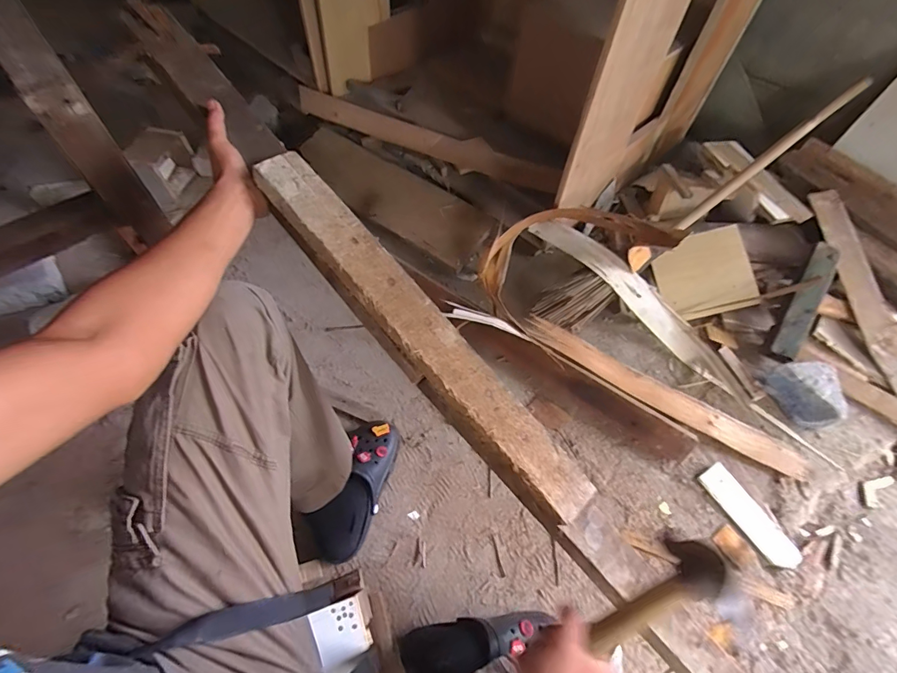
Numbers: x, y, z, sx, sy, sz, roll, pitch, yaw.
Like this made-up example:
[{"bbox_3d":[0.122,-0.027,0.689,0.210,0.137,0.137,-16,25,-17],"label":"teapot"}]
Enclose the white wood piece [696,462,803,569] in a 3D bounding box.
[{"bbox_3d":[0.581,0.344,0.813,0.058,0.016,0.198,-27,63,-18],"label":"white wood piece"}]

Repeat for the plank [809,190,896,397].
[{"bbox_3d":[0.987,-0.112,1.005,0.090,0.023,0.533,-6,75,-4],"label":"plank"}]

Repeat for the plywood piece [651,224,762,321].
[{"bbox_3d":[0.621,-0.150,1.025,0.213,0.017,0.196,-14,91,6],"label":"plywood piece"}]

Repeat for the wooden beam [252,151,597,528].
[{"bbox_3d":[-0.036,0.002,0.528,0.075,0.054,0.561,-41,89,-22],"label":"wooden beam"}]

